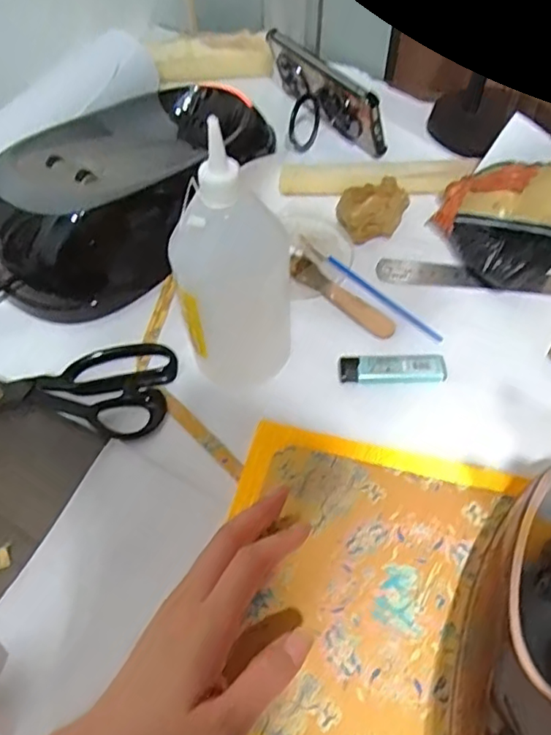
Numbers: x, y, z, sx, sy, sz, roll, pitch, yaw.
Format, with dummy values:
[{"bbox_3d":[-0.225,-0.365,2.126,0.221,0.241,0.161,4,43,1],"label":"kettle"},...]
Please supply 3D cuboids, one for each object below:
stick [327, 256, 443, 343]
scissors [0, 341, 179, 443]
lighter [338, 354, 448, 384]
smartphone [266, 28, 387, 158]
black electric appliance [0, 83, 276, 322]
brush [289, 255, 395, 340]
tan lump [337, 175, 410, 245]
[{"bbox_3d":[0.089,-0.058,0.487,0.009,0.004,0.123,-37,61,-20],"label":"stick"},{"bbox_3d":[-0.192,0.018,0.438,0.224,0.010,0.085,-4,55,1],"label":"scissors"},{"bbox_3d":[0.088,0.000,0.444,0.078,0.007,0.025,0,55,4],"label":"lighter"},{"bbox_3d":[0.048,-0.280,0.596,0.014,0.074,0.162,-37,61,-9],"label":"smartphone"},{"bbox_3d":[-0.127,-0.168,0.515,0.122,0.091,0.285,27,61,20],"label":"black electric appliance"},{"bbox_3d":[0.051,-0.059,0.481,0.025,0.008,0.107,-39,62,-21],"label":"brush"},{"bbox_3d":[0.086,-0.138,0.520,0.059,0.039,0.050,4,56,6],"label":"tan lump"}]

